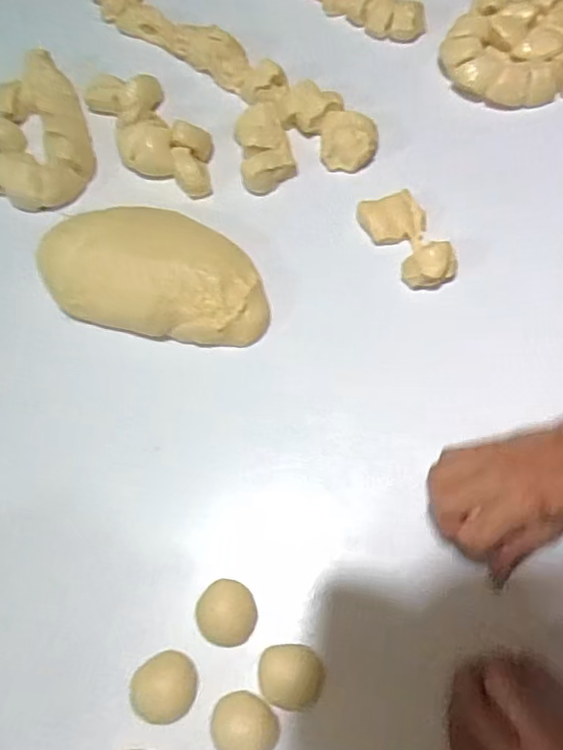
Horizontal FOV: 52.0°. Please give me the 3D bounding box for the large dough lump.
[{"bbox_3d":[-0.120,-0.104,0.549,0.229,0.044,0.128,11,68,8],"label":"large dough lump"}]

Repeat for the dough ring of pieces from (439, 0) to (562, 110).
[{"bbox_3d":[0.278,-0.374,0.654,0.155,0.042,0.168,-1,67,2],"label":"dough ring of pieces"}]

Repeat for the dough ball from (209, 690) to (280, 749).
[{"bbox_3d":[-0.026,0.248,0.405,0.047,0.026,0.040,23,70,12],"label":"dough ball"}]

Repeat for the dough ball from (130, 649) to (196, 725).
[{"bbox_3d":[-0.086,0.227,0.420,0.048,0.026,0.043,-31,69,-10],"label":"dough ball"}]

